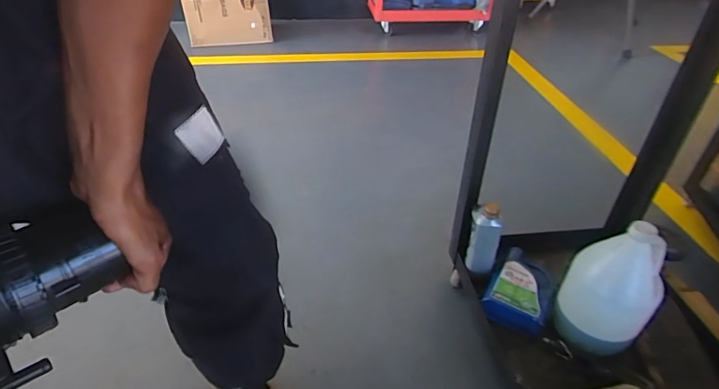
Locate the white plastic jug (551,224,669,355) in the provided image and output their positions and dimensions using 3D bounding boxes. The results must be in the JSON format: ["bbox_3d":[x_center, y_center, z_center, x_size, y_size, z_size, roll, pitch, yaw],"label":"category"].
[{"bbox_3d":[0.514,0.180,0.879,0.166,0.277,0.113,25,41,27],"label":"white plastic jug"}]

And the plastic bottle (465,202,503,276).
[{"bbox_3d":[0.284,0.103,0.993,0.074,0.196,0.056,16,40,17],"label":"plastic bottle"}]

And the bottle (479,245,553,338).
[{"bbox_3d":[0.381,0.216,1.016,0.131,0.059,0.225,21,42,23],"label":"bottle"}]

